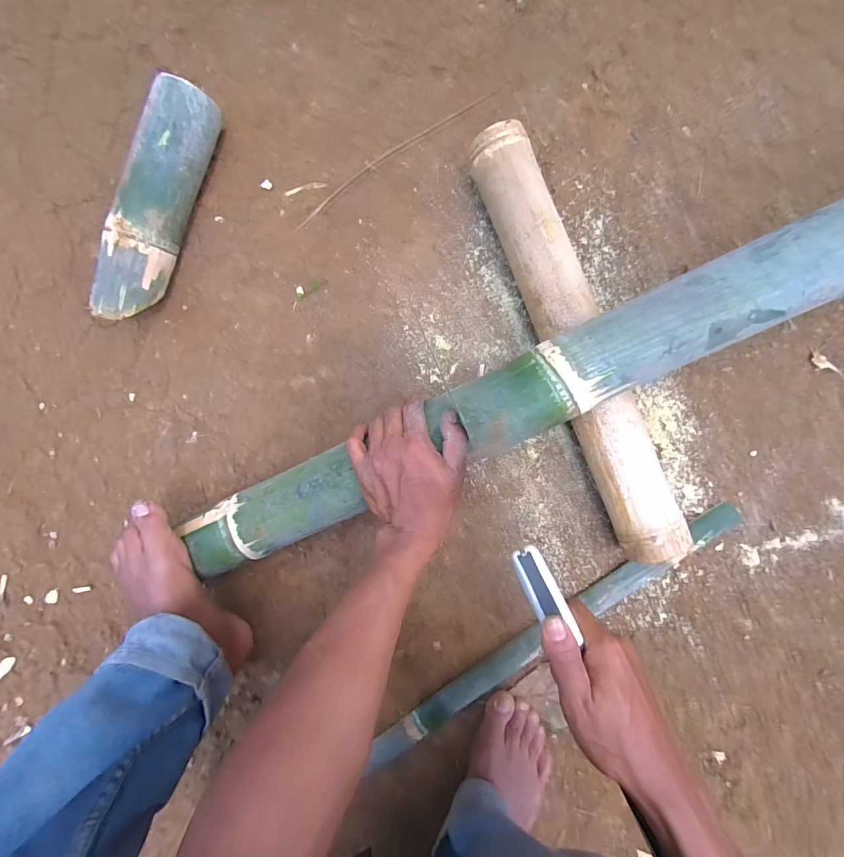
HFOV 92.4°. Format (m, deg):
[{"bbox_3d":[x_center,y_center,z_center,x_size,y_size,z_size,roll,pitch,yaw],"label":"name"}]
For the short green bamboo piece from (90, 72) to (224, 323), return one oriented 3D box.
[{"bbox_3d":[-0.331,-0.274,0.509,0.063,0.071,0.294,20,90,6],"label":"short green bamboo piece"}]

